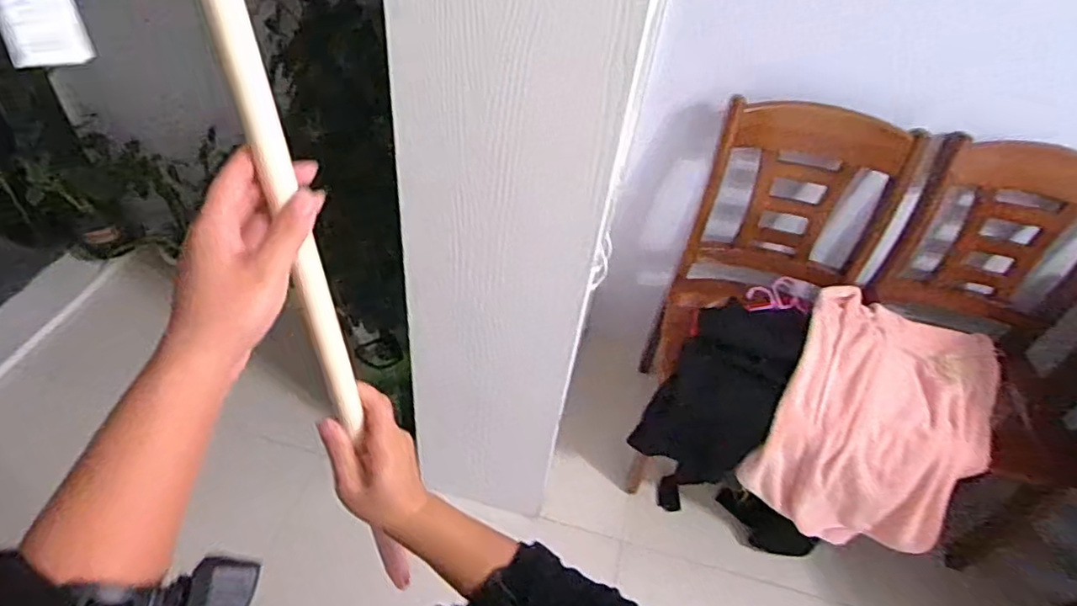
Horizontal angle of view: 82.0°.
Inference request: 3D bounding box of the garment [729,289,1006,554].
[{"bbox_3d":[0.702,0.253,1.322,0.386,0.356,0.419,26,48,17],"label":"garment"}]

